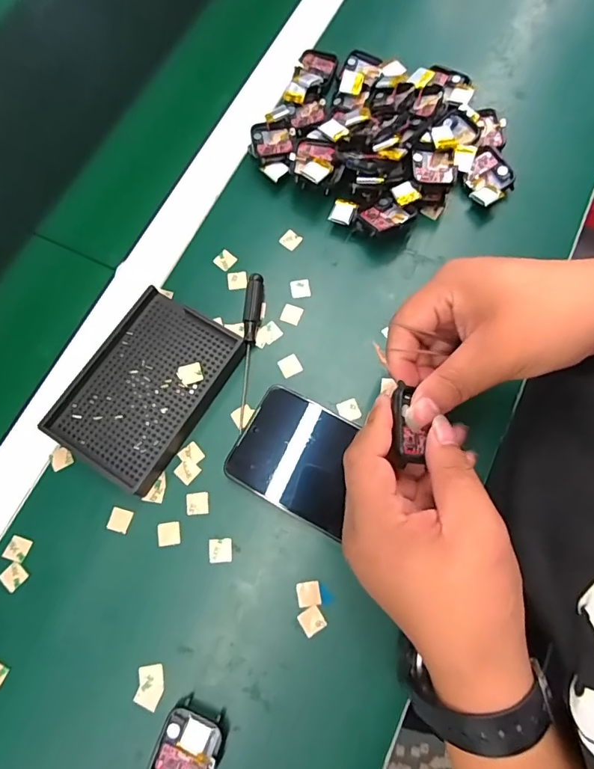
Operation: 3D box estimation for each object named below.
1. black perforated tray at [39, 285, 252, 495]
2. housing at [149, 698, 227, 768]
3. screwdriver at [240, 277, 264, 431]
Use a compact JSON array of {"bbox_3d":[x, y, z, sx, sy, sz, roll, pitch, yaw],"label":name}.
[{"bbox_3d":[-0.114,0.001,0.351,0.094,0.019,0.135,31,76,11],"label":"black perforated tray"},{"bbox_3d":[-0.068,0.226,0.283,0.039,0.012,0.044,22,75,8],"label":"housing"},{"bbox_3d":[-0.038,-0.028,0.361,0.013,0.013,0.126,3,73,3],"label":"screwdriver"}]

